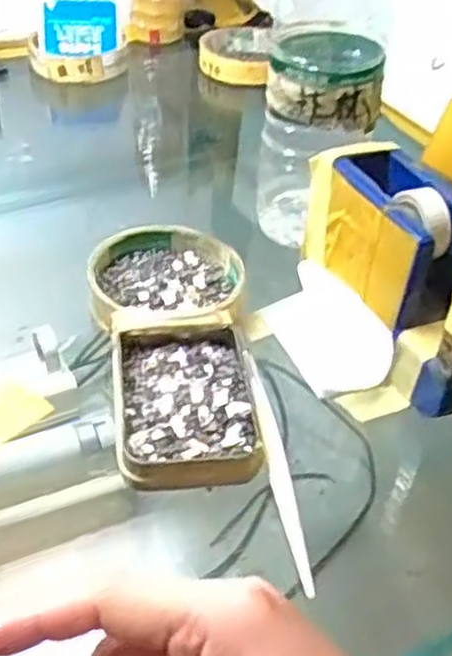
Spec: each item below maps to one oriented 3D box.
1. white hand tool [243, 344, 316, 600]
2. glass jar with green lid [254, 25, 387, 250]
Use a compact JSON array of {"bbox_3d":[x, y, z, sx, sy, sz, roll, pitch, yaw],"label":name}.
[{"bbox_3d":[0.021,0.056,0.343,0.009,0.007,0.131,-4,39,-8],"label":"white hand tool"},{"bbox_3d":[0.053,-0.107,0.460,0.062,0.115,0.059,2,39,-1],"label":"glass jar with green lid"}]

